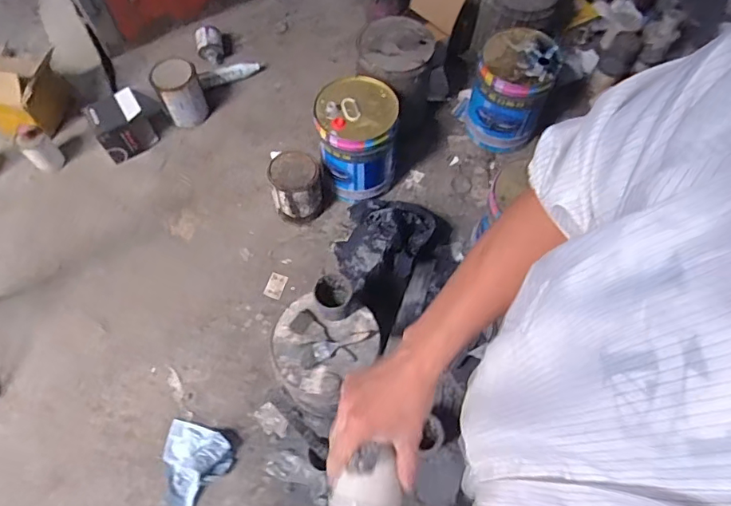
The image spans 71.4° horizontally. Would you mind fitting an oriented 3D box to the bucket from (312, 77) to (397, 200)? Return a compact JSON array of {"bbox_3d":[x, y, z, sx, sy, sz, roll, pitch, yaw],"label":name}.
[{"bbox_3d":[-0.031,-0.358,1.670,0.243,0.343,0.253,0,63,0],"label":"bucket"}]

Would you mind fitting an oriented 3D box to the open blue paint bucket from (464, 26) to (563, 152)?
[{"bbox_3d":[0.497,-0.557,1.787,0.244,0.351,0.250,0,63,0],"label":"open blue paint bucket"}]

